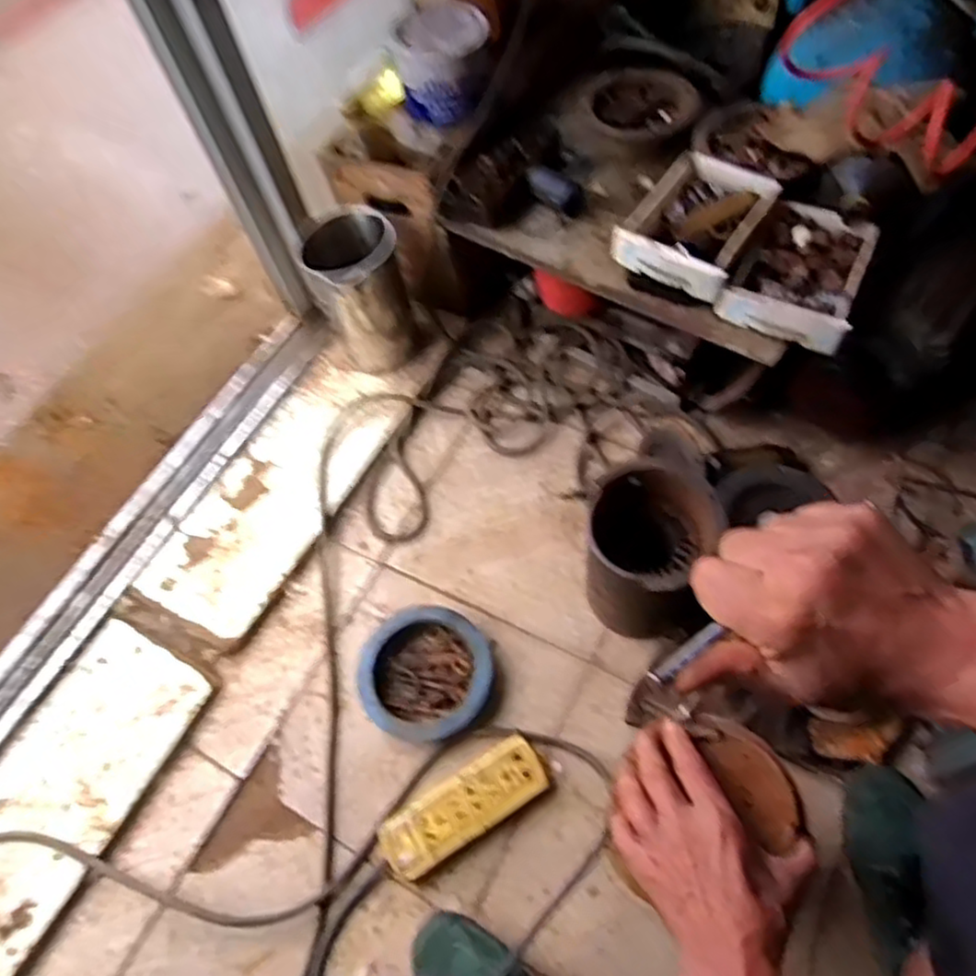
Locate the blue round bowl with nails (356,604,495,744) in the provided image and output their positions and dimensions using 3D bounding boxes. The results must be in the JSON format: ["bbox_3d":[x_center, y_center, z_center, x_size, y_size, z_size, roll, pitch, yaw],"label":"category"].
[{"bbox_3d":[-0.077,0.228,0.858,0.160,0.044,0.163,-3,61,5],"label":"blue round bowl with nails"}]

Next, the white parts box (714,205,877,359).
[{"bbox_3d":[0.349,-0.241,0.772,0.127,0.045,0.182,22,66,18],"label":"white parts box"}]

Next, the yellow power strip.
[{"bbox_3d":[-0.024,0.346,0.753,0.190,0.035,0.065,-31,63,-11],"label":"yellow power strip"}]

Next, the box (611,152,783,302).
[{"bbox_3d":[0.237,-0.308,0.790,0.133,0.044,0.188,26,67,20],"label":"box"}]

